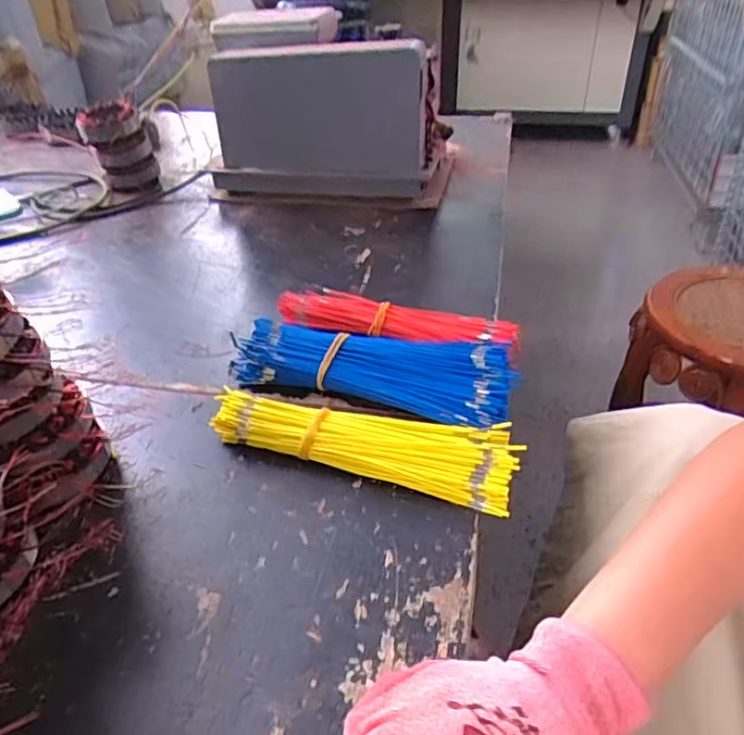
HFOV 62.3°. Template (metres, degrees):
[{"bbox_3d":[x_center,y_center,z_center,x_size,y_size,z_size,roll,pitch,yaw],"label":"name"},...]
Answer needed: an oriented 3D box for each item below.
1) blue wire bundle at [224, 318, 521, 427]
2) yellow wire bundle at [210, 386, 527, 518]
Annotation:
[{"bbox_3d":[-0.001,0.000,0.555,0.252,0.047,0.092,11,38,17],"label":"blue wire bundle"},{"bbox_3d":[-0.007,0.056,0.489,0.239,0.034,0.068,12,38,18],"label":"yellow wire bundle"}]

